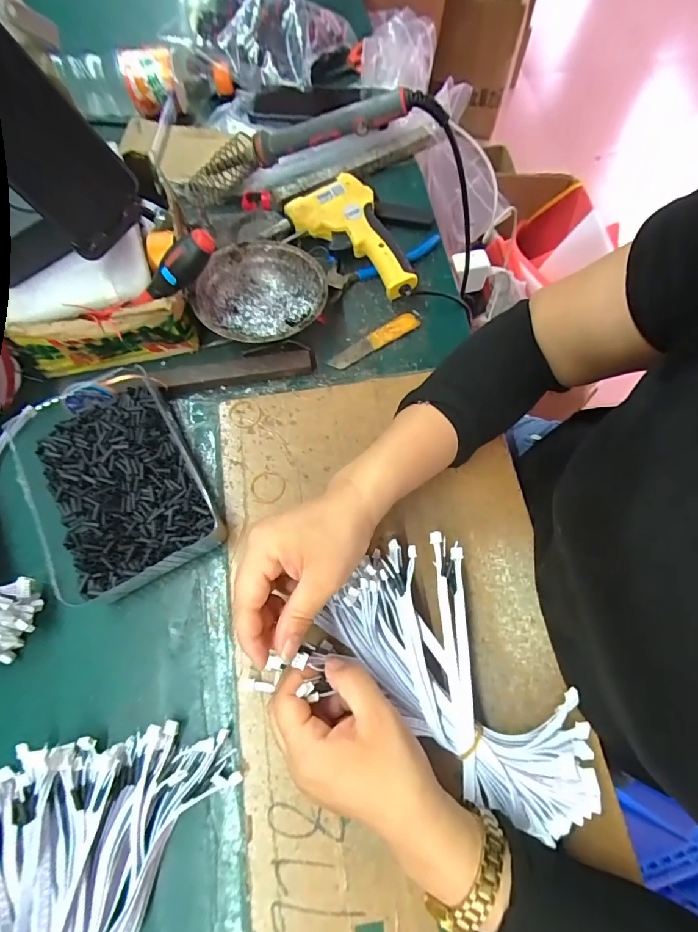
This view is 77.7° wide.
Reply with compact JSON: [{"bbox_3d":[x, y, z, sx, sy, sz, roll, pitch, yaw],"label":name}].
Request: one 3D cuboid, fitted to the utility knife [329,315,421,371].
[{"bbox_3d":[0.026,-0.126,0.435,0.098,0.006,0.021,-31,73,-10],"label":"utility knife"}]

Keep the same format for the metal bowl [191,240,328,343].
[{"bbox_3d":[-0.085,-0.164,0.426,0.120,0.045,0.124,0,70,0],"label":"metal bowl"}]

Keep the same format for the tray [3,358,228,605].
[{"bbox_3d":[-0.203,0.011,0.374,0.132,0.031,0.191,-28,73,-9],"label":"tray"}]

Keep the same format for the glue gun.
[{"bbox_3d":[0.018,-0.240,0.455,0.151,0.034,0.078,39,75,13],"label":"glue gun"}]

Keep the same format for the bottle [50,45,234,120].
[{"bbox_3d":[-0.248,-0.476,0.536,0.194,0.065,0.055,-5,71,-1],"label":"bottle"}]

